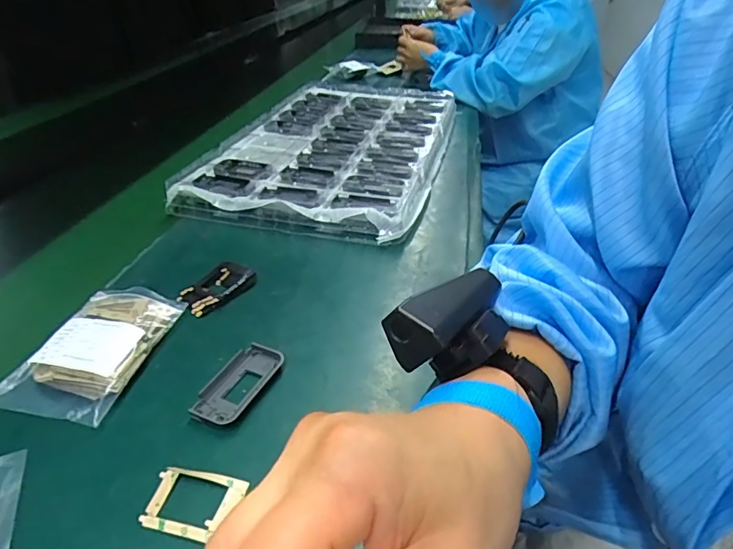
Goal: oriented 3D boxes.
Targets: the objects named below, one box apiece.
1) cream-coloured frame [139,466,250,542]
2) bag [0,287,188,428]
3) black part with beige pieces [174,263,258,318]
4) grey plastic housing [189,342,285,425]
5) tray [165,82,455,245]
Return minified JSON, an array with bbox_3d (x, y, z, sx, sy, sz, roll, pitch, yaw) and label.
[{"bbox_3d":[-0.103,0.134,0.284,0.053,0.005,0.040,7,35,13],"label":"cream-coloured frame"},{"bbox_3d":[-0.215,0.059,0.381,0.088,0.027,0.128,5,35,9],"label":"bag"},{"bbox_3d":[-0.143,0.013,0.459,0.045,0.015,0.070,26,43,34],"label":"black part with beige pieces"},{"bbox_3d":[-0.095,0.081,0.359,0.038,0.010,0.076,15,38,23],"label":"grey plastic housing"},{"bbox_3d":[-0.035,-0.213,0.763,0.313,0.049,0.533,8,36,14],"label":"tray"}]

